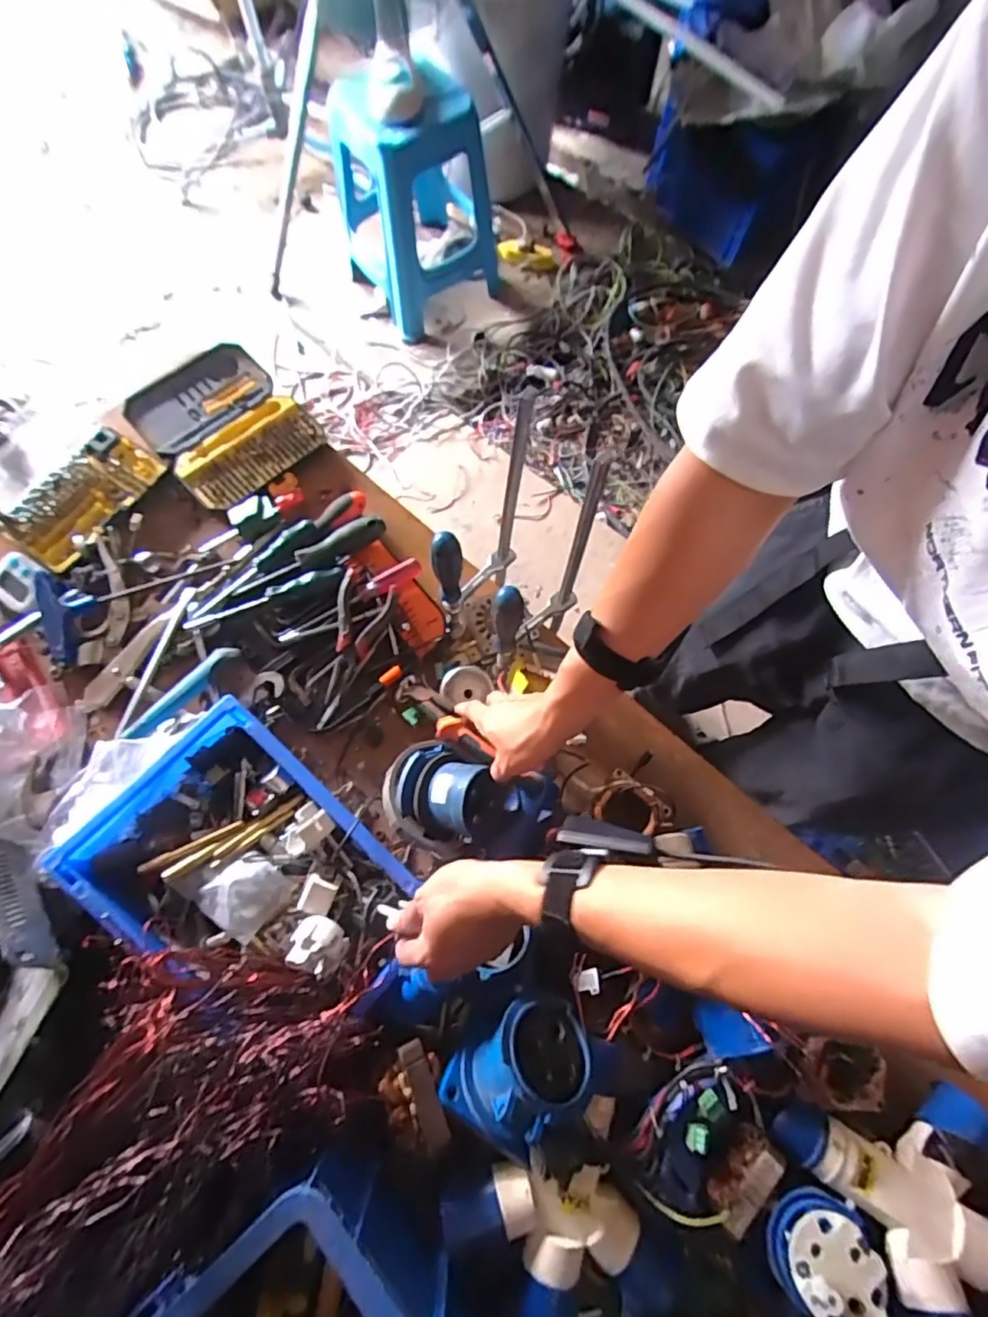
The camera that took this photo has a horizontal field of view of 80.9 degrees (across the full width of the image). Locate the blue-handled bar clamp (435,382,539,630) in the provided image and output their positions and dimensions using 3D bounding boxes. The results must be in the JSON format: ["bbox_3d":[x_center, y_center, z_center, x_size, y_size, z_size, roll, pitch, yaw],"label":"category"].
[{"bbox_3d":[-0.015,-0.129,0.594,0.025,0.288,0.128,41,76,11],"label":"blue-handled bar clamp"}]

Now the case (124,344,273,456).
[{"bbox_3d":[-0.409,-0.362,0.798,0.182,0.023,0.135,-43,78,-13],"label":"case"}]

